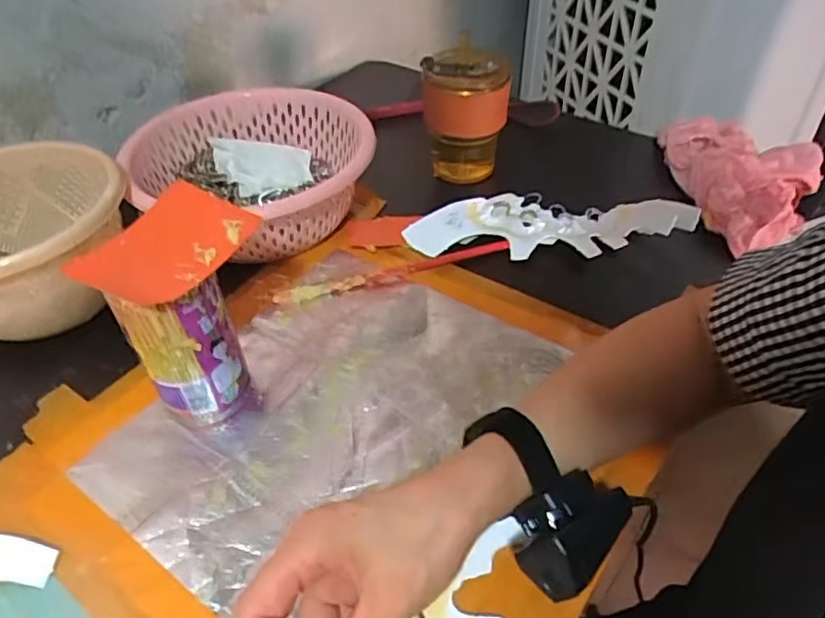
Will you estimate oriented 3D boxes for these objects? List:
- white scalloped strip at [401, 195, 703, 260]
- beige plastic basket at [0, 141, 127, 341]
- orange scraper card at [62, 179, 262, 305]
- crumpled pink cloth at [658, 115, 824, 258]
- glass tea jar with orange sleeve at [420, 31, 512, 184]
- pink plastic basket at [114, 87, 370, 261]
[{"bbox_3d":[0.124,-0.086,0.565,0.254,0.033,0.089,4,44,6],"label":"white scalloped strip"},{"bbox_3d":[-0.316,-0.052,0.490,0.173,0.094,0.144,-22,47,-20],"label":"beige plastic basket"},{"bbox_3d":[-0.154,-0.040,0.375,0.072,0.016,0.098,21,48,22],"label":"orange scraper card"},{"bbox_3d":[0.334,-0.131,0.593,0.126,0.041,0.177,-6,44,-4],"label":"crumpled pink cloth"},{"bbox_3d":[0.053,-0.195,0.624,0.086,0.129,0.072,-3,44,-2],"label":"glass tea jar with orange sleeve"},{"bbox_3d":[-0.148,-0.130,0.582,0.217,0.075,0.201,-1,44,1],"label":"pink plastic basket"}]

